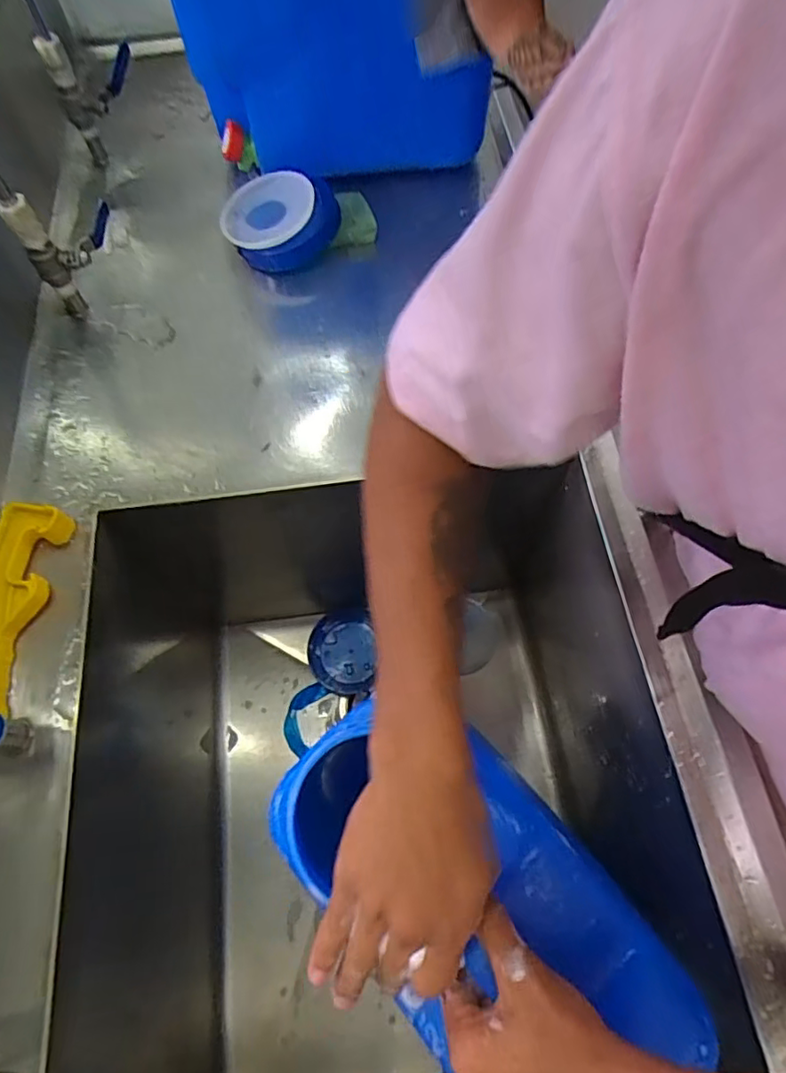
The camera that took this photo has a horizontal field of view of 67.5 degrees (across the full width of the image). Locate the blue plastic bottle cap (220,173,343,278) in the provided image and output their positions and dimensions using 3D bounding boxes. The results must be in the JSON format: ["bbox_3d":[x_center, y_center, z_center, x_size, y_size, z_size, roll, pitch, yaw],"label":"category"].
[{"bbox_3d":[-0.126,-0.361,0.669,0.126,0.034,0.113,-10,80,1],"label":"blue plastic bottle cap"}]

